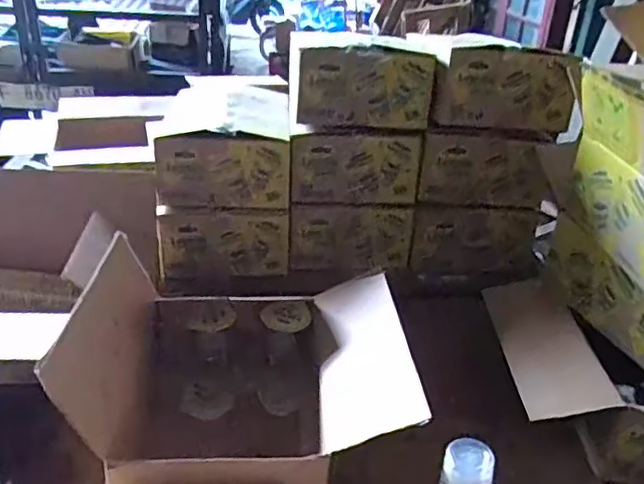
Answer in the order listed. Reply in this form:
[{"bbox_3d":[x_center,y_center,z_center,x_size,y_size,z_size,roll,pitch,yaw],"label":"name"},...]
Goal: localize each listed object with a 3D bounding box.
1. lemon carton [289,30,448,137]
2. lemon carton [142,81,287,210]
[{"bbox_3d":[0.070,-0.305,1.120,0.269,0.145,0.165,4,29,-1],"label":"lemon carton"},{"bbox_3d":[-0.184,-0.200,1.199,0.234,0.140,0.305,1,29,-5],"label":"lemon carton"}]

